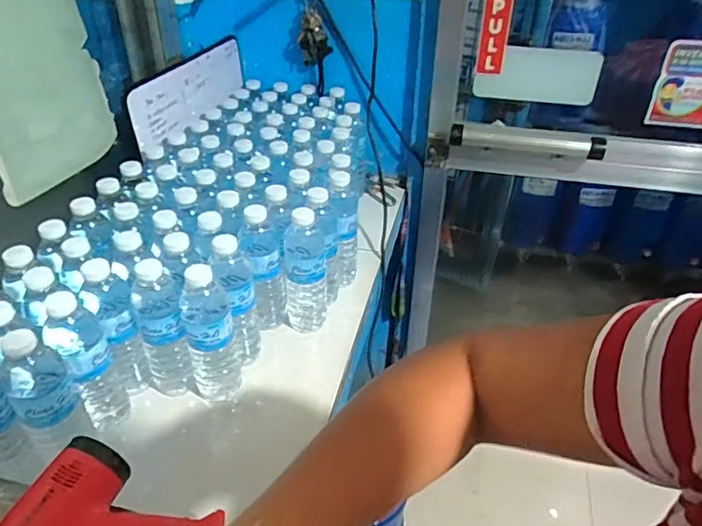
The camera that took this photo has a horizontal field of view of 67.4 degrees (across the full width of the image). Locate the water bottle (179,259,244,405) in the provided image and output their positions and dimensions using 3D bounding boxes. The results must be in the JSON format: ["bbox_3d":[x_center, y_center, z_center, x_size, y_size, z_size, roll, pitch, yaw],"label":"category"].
[{"bbox_3d":[-0.182,0.089,0.674,0.067,0.199,0.059,-10,38,-14],"label":"water bottle"}]

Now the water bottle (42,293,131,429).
[{"bbox_3d":[-0.320,0.127,0.642,0.060,0.216,0.068,-21,42,-28],"label":"water bottle"}]

